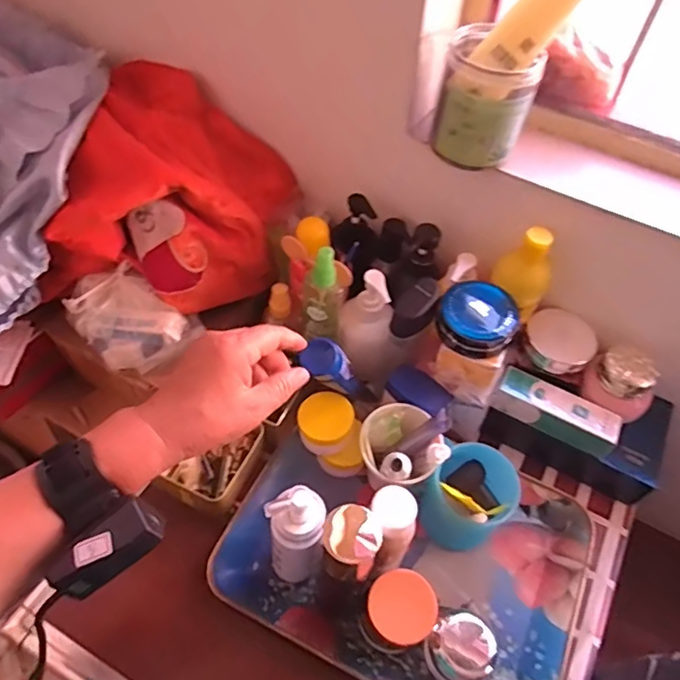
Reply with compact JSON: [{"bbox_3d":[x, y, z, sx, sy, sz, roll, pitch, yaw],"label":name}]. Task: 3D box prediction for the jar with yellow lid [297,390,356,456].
[{"bbox_3d":[-0.014,0.087,0.591,0.056,0.047,0.053,2,55,-3],"label":"jar with yellow lid"}]

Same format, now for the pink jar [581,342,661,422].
[{"bbox_3d":[0.289,0.046,0.578,0.066,0.064,0.052,39,61,21],"label":"pink jar"}]

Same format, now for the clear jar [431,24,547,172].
[{"bbox_3d":[0.130,-0.215,0.505,0.079,0.092,0.076,2,55,-3],"label":"clear jar"}]

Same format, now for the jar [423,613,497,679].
[{"bbox_3d":[0.106,0.276,0.496,0.056,0.051,0.052,2,55,-3],"label":"jar"}]

